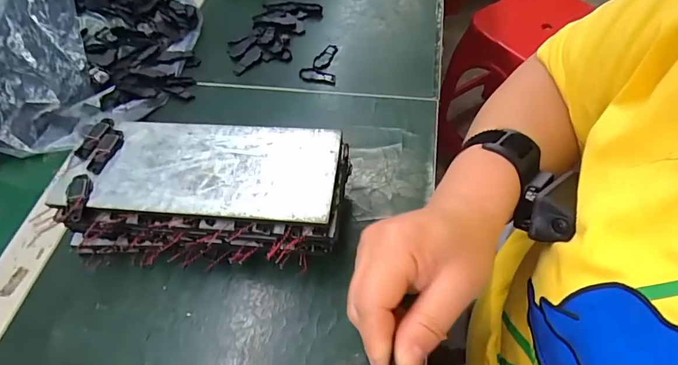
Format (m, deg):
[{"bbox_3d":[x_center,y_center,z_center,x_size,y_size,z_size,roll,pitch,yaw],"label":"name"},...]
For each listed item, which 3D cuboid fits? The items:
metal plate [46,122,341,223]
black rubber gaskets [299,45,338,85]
[{"bbox_3d":[-0.099,-0.012,0.296,0.193,0.007,0.078,3,55,6],"label":"metal plate"},{"bbox_3d":[-0.021,-0.125,0.435,0.037,0.004,0.059,0,55,4],"label":"black rubber gaskets"}]

